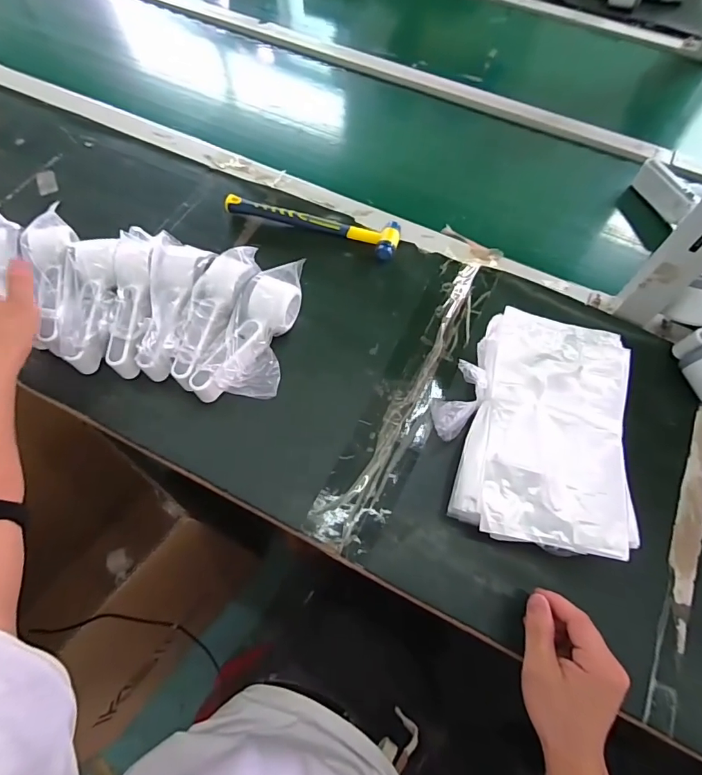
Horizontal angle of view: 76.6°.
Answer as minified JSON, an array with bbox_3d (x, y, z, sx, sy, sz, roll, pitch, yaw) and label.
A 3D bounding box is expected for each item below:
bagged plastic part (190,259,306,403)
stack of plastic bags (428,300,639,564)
[{"bbox_3d":[-0.114,-0.062,0.516,0.083,0.060,0.170,12,65,5],"label":"bagged plastic part"},{"bbox_3d":[0.191,0.040,0.464,0.194,0.059,0.242,6,66,4],"label":"stack of plastic bags"}]

